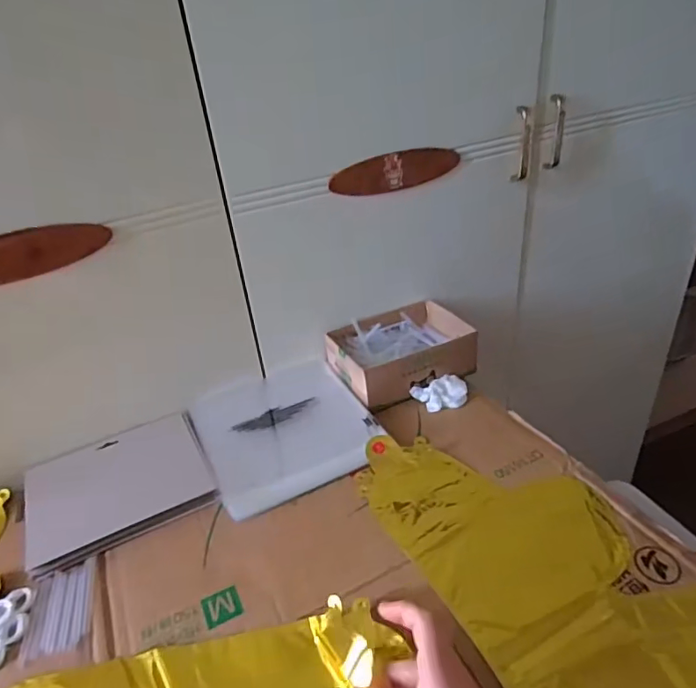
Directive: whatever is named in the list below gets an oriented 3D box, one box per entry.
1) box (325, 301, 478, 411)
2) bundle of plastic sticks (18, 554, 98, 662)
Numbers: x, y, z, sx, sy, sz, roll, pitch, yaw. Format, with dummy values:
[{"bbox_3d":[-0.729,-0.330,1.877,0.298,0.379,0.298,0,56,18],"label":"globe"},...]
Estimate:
[{"bbox_3d":[0.079,0.012,0.759,0.198,0.063,0.143,-20,35,-21],"label":"box"},{"bbox_3d":[-0.269,0.245,0.488,0.054,0.007,0.088,-13,33,-10],"label":"bundle of plastic sticks"}]

